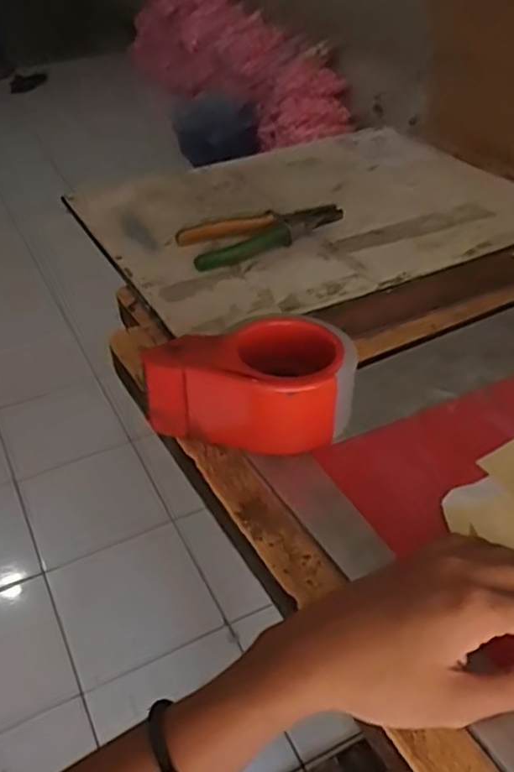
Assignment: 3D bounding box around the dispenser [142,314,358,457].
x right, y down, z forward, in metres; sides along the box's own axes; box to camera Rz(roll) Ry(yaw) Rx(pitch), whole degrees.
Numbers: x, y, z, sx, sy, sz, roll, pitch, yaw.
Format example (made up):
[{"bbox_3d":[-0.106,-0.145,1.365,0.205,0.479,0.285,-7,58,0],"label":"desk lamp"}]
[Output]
[{"bbox_3d":[-0.002,-0.005,0.471,0.131,0.065,0.087,12,42,15],"label":"dispenser"}]

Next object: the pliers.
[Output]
[{"bbox_3d":[0.009,-0.159,0.685,0.167,0.020,0.066,-13,41,-14],"label":"pliers"}]

